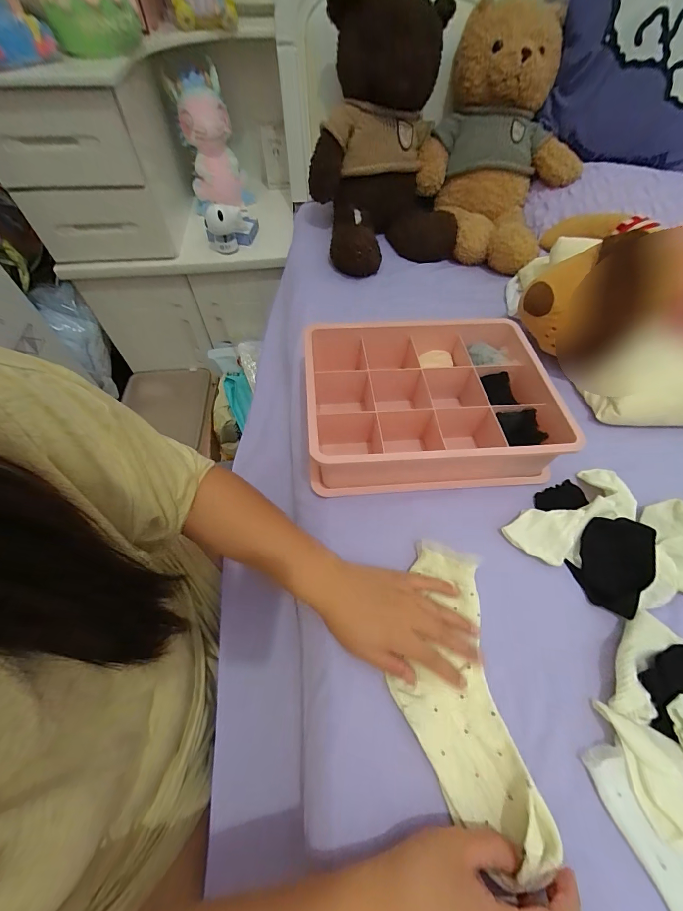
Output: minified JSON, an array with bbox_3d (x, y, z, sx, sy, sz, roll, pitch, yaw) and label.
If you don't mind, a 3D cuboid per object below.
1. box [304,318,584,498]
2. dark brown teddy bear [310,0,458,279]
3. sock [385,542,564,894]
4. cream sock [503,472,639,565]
[{"bbox_3d":[0.105,-0.075,0.450,0.283,0.072,0.224,-4,57,-2],"label":"box"},{"bbox_3d":[0.078,-0.544,0.626,0.255,0.320,0.315,-13,58,-8],"label":"dark brown teddy bear"},{"bbox_3d":[0.099,0.199,0.311,0.102,0.034,0.240,-3,59,-1],"label":"sock"},{"bbox_3d":[0.265,0.062,0.392,0.165,0.023,0.070,-29,61,-17],"label":"cream sock"}]

